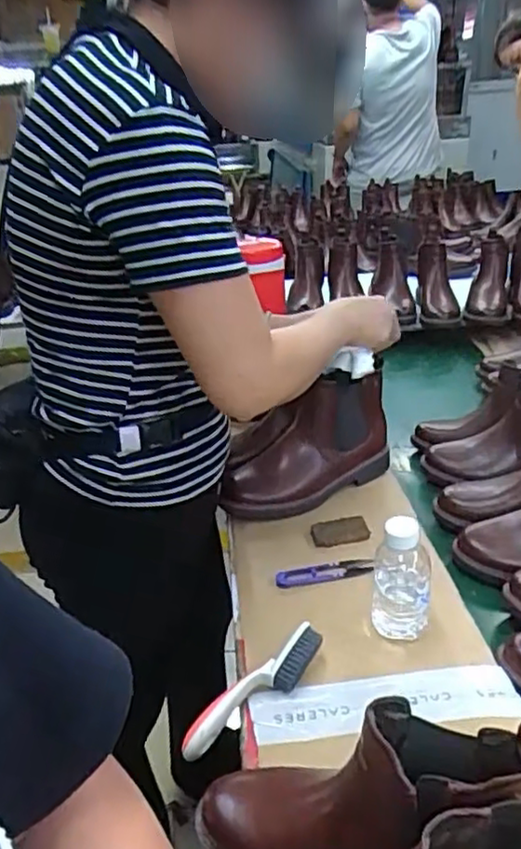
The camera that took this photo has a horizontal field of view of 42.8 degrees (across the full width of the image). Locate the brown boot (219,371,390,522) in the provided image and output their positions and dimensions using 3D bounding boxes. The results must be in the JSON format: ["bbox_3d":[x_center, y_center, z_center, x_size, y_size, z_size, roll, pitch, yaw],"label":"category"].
[{"bbox_3d":[0.065,0.027,0.927,0.253,0.150,0.108,-21,33,-28],"label":"brown boot"}]

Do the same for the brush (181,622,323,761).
[{"bbox_3d":[-0.005,0.252,0.633,0.163,0.035,0.030,-25,35,-34],"label":"brush"}]

